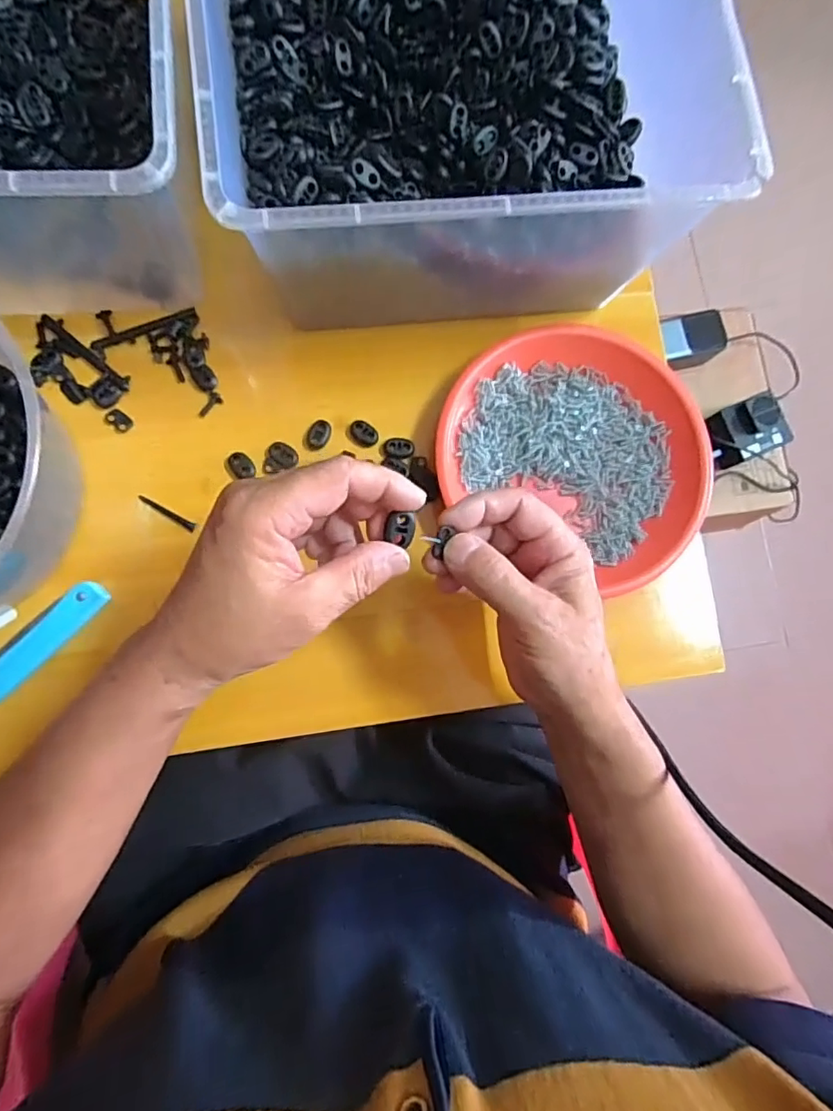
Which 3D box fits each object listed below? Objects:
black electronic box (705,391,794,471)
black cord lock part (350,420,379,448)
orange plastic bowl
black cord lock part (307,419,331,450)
[{"bbox_3d":[0.415,-0.153,0.699,0.080,0.047,0.076,-22,85,-8],"label":"black electronic box"},{"bbox_3d":[-0.038,-0.089,0.407,0.021,0.005,0.016,40,81,0],"label":"black cord lock part"},{"bbox_3d":[0.111,-0.070,0.404,0.188,0.030,0.186,-8,83,-7],"label":"orange plastic bowl"},{"bbox_3d":[-0.071,-0.087,0.404,0.015,0.007,0.022,31,81,-1],"label":"black cord lock part"}]

